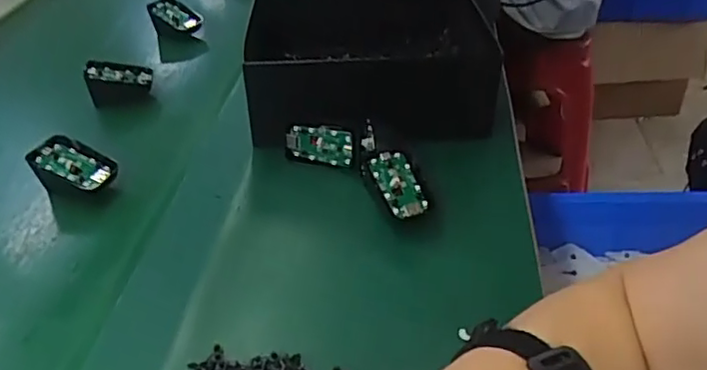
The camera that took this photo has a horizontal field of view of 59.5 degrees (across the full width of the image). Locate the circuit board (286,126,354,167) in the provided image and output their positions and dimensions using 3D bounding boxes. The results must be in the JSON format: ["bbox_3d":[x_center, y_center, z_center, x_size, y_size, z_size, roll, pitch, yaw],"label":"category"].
[{"bbox_3d":[-0.030,-0.034,0.557,0.061,0.041,0.008,6,37,17],"label":"circuit board"}]

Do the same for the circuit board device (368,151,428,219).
[{"bbox_3d":[0.036,-0.001,0.505,0.036,0.009,0.063,-23,64,-11],"label":"circuit board device"}]

